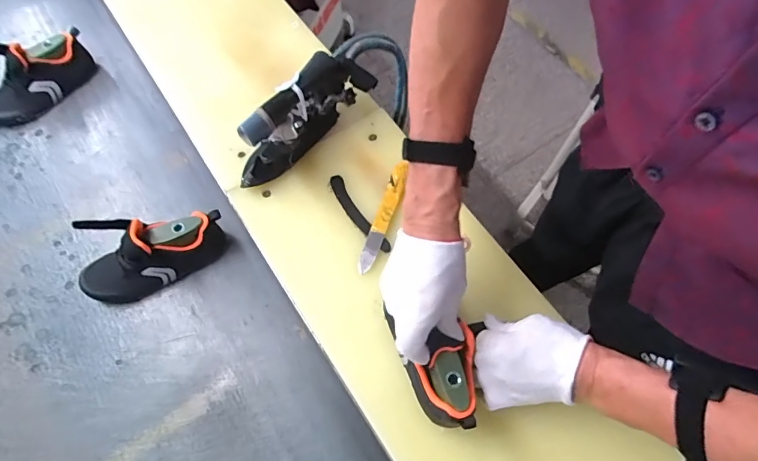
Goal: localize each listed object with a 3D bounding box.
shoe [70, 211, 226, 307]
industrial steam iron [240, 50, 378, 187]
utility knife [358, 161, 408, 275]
[{"bbox_3d":[-0.312,0.027,0.586,0.193,0.121,0.074,-25,69,-10],"label":"shoe"},{"bbox_3d":[-0.109,-0.156,0.606,0.071,0.100,0.226,40,71,17],"label":"industrial steam iron"},{"bbox_3d":[0.008,-0.020,0.597,0.026,0.009,0.164,16,69,7],"label":"utility knife"}]

